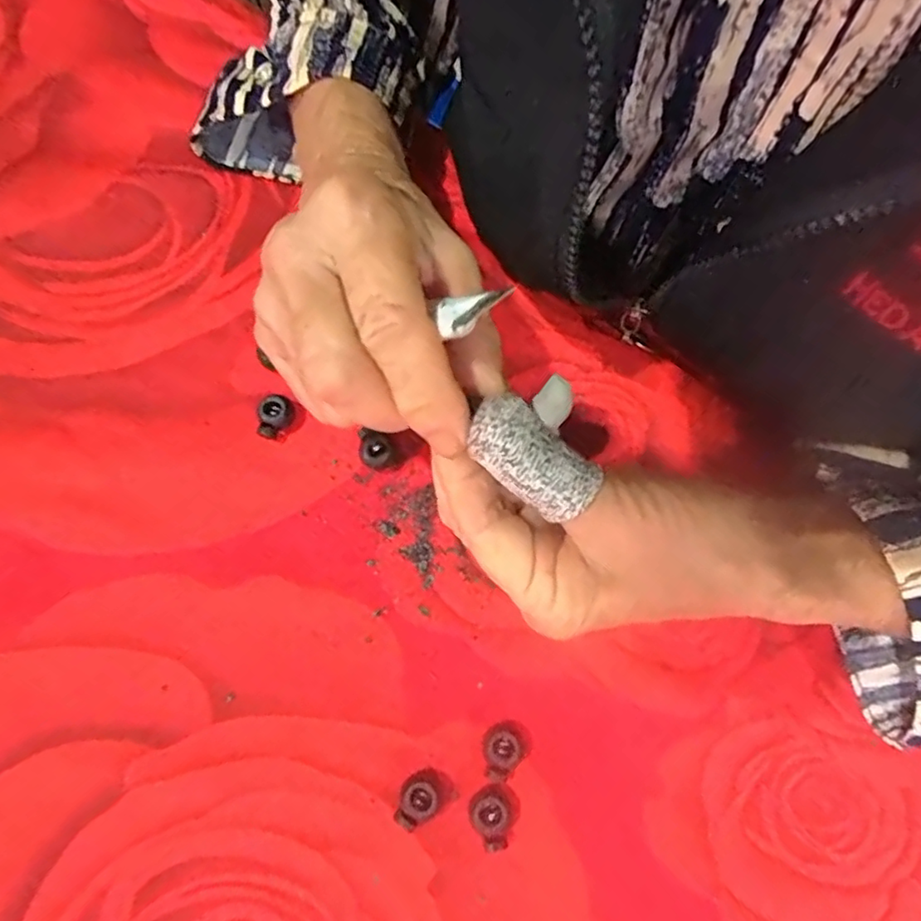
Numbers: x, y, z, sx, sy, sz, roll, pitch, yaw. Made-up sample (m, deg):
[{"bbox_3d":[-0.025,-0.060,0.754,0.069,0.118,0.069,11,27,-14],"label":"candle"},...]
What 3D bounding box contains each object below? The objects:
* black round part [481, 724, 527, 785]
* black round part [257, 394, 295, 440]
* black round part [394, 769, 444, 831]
[{"bbox_3d":[0.016,0.109,0.223,0.019,0.010,0.014,-39,75,-13],"label":"black round part"},{"bbox_3d":[-0.082,-0.019,0.258,0.018,0.011,0.013,-41,76,-13],"label":"black round part"},{"bbox_3d":[-0.016,0.124,0.217,0.020,0.010,0.014,-43,76,-14],"label":"black round part"}]

